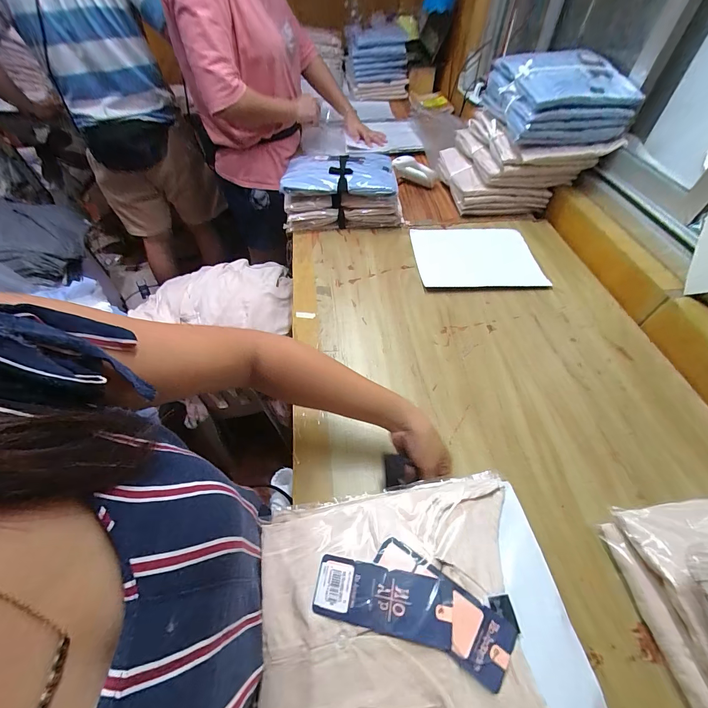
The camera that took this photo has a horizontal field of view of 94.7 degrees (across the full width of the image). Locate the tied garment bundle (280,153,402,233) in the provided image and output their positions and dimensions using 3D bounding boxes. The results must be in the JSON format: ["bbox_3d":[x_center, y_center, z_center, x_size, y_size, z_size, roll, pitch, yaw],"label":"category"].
[{"bbox_3d":[-0.029,-0.387,0.765,0.256,0.104,0.196,-2,52,-3],"label":"tied garment bundle"}]

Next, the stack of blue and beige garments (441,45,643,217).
[{"bbox_3d":[0.399,-0.517,0.777,0.293,0.267,0.270,-1,52,-2],"label":"stack of blue and beige garments"}]

